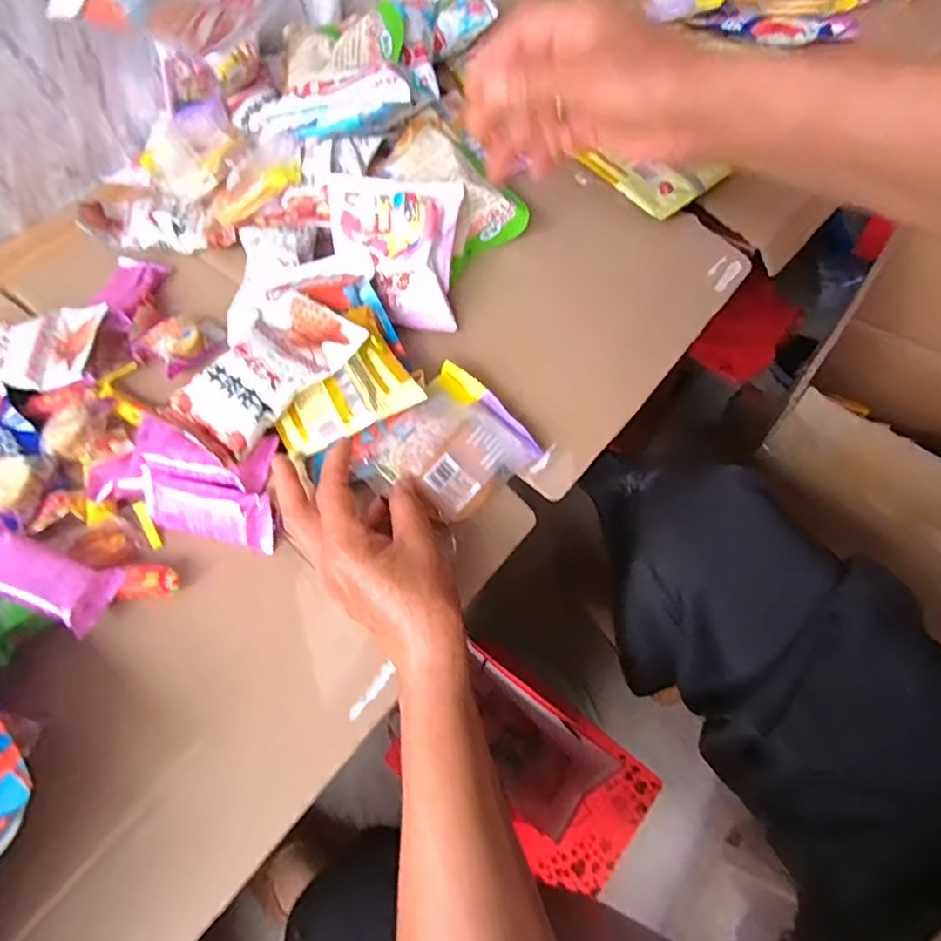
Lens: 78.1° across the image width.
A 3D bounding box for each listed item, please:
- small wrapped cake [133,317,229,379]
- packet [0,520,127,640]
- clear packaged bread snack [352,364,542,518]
[{"bbox_3d":[-0.243,-0.107,0.488,0.066,0.027,0.051,-34,63,-15],"label":"small wrapped cake"},{"bbox_3d":[-0.276,0.064,0.364,0.096,0.018,0.043,24,62,-6],"label":"packet"},{"bbox_3d":[-0.017,-0.015,0.419,0.093,0.031,0.111,45,67,10],"label":"clear packaged bread snack"}]

